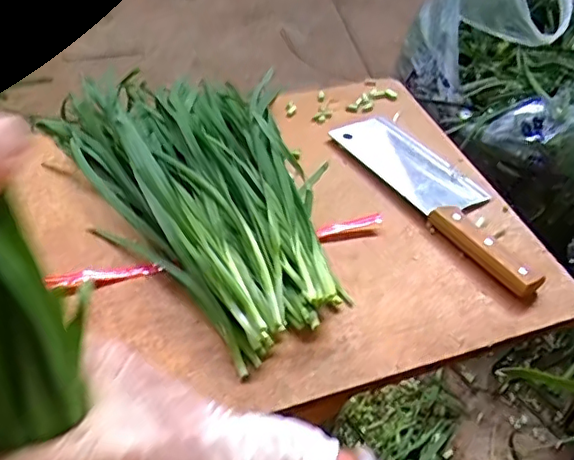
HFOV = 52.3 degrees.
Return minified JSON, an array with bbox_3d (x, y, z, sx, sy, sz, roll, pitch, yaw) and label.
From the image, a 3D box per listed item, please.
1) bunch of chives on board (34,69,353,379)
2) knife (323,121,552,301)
[{"bbox_3d":[-0.079,-0.071,0.592,0.248,0.054,0.436,-21,51,-22],"label":"bunch of chives on board"},{"bbox_3d":[0.161,-0.042,0.601,0.085,0.023,0.282,-24,52,-24],"label":"knife"}]

